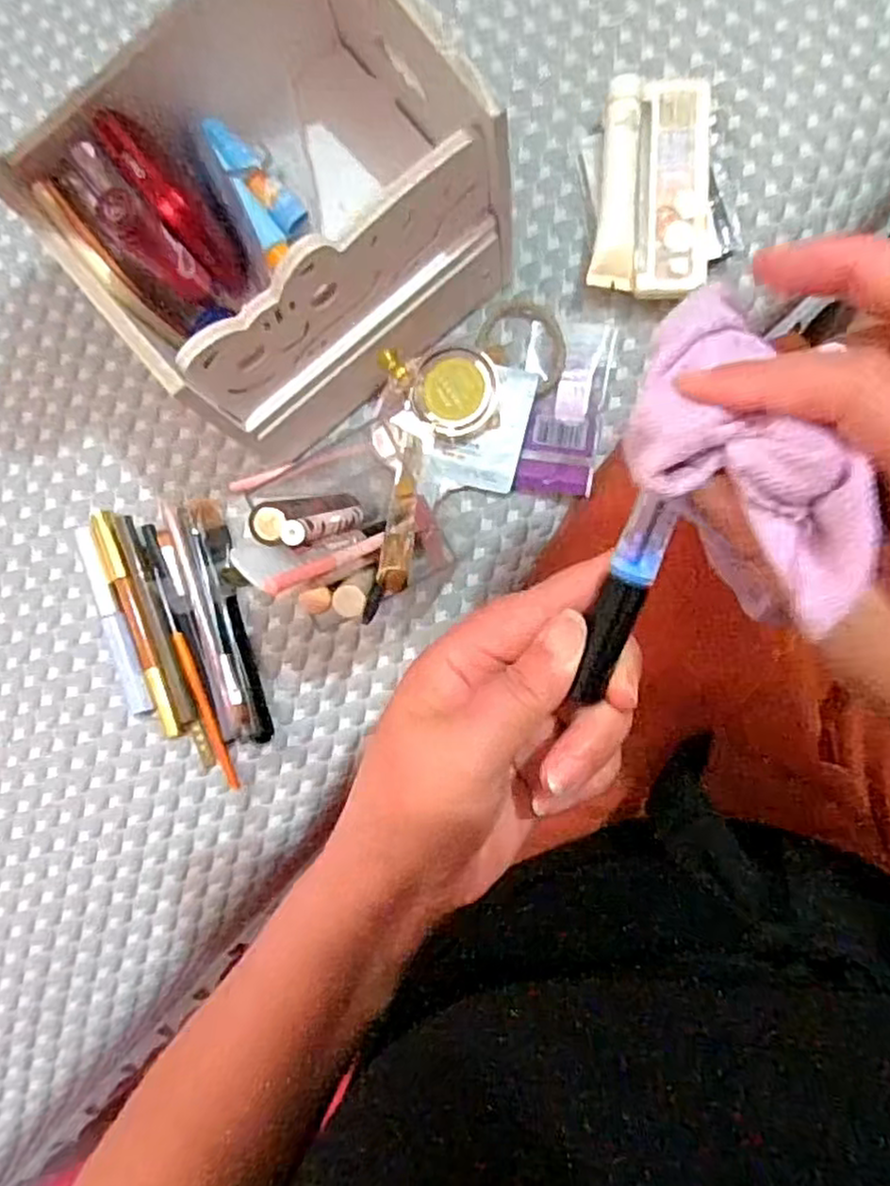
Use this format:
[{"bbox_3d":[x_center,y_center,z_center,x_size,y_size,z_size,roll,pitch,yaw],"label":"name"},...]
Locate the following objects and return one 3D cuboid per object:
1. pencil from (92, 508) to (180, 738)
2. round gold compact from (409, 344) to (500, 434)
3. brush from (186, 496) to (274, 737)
[{"bbox_3d":[-0.182,0.017,0.415,0.015,0.011,0.139,-20,86,6],"label":"pencil"},{"bbox_3d":[0.006,-0.111,0.389,0.047,0.015,0.047,0,94,3],"label":"round gold compact"},{"bbox_3d":[-0.123,0.015,0.413,0.014,0.017,0.145,-17,86,6],"label":"brush"}]

